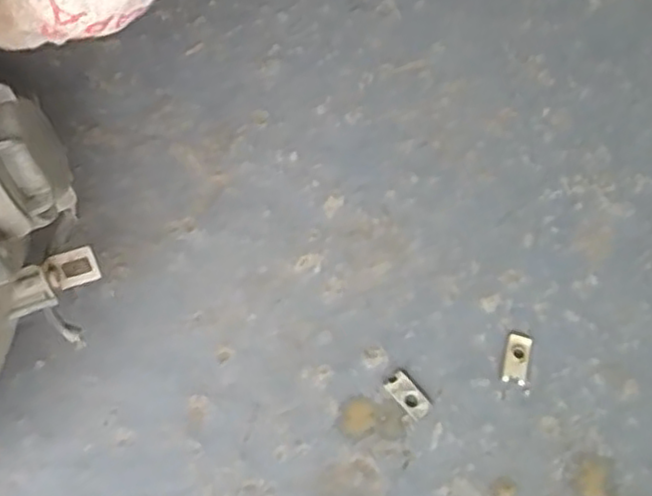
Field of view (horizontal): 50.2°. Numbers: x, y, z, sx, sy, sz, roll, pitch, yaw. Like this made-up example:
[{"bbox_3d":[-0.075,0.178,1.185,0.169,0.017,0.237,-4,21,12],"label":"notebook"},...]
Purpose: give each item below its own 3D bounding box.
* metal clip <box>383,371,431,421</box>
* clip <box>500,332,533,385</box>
[{"bbox_3d":[0.040,0.071,0.337,0.012,0.005,0.023,-39,76,-14],"label":"metal clip"},{"bbox_3d":[0.095,0.054,0.344,0.012,0.004,0.025,14,71,3],"label":"clip"}]

